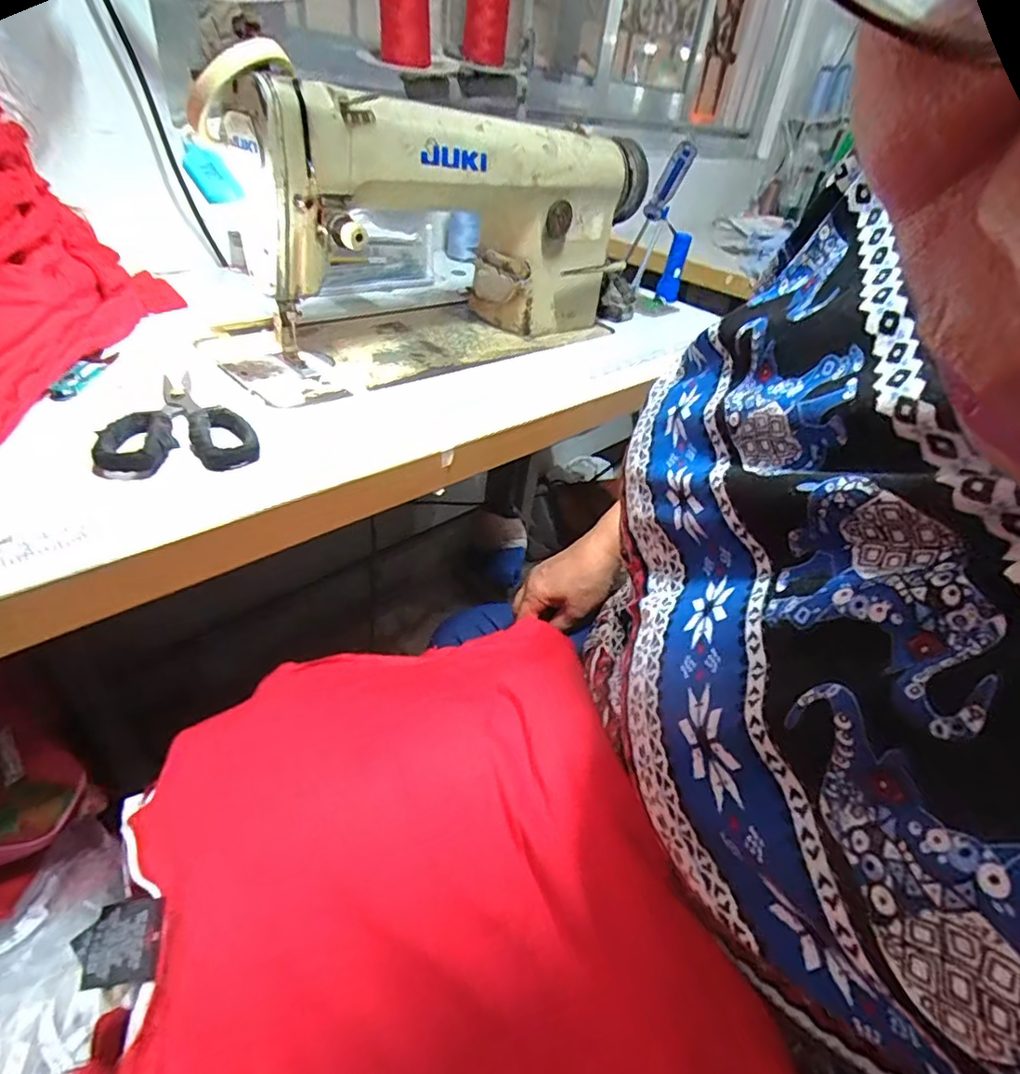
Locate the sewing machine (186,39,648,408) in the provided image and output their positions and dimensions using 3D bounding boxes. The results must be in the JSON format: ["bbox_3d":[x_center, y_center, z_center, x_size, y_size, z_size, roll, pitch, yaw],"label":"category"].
[{"bbox_3d":[-0.067,-0.333,0.619,0.526,0.238,0.187,-30,50,-35],"label":"sewing machine"}]

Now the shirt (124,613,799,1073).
[{"bbox_3d":[-0.052,0.204,0.321,0.285,0.107,0.404,-12,42,-20],"label":"shirt"}]

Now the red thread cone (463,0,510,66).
[{"bbox_3d":[-0.029,-0.675,0.735,0.056,0.104,0.059,2,39,-3],"label":"red thread cone"}]

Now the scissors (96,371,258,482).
[{"bbox_3d":[-0.252,-0.093,0.435,0.097,0.020,0.150,-13,43,-21],"label":"scissors"}]

